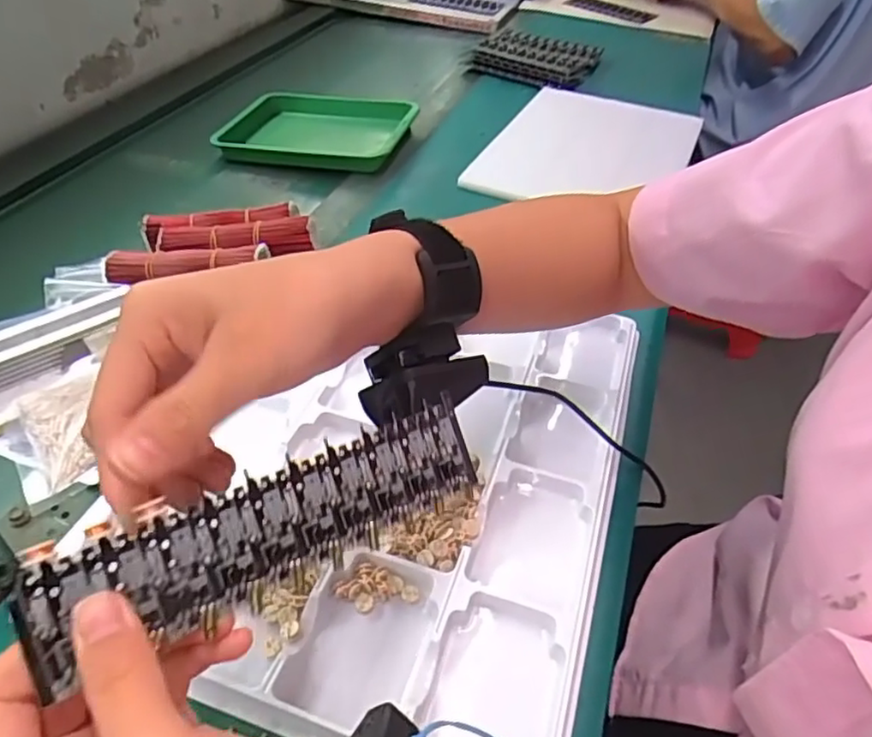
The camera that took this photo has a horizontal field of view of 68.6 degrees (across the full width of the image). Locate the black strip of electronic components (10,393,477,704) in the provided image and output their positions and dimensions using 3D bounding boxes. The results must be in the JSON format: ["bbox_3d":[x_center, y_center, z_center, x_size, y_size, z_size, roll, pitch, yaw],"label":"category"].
[{"bbox_3d":[-0.052,0.052,0.223,0.159,0.004,0.034,-19,90,-35],"label":"black strip of electronic components"}]

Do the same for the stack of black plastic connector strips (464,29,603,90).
[{"bbox_3d":[0.149,-0.472,0.962,0.176,0.020,0.176,14,44,14],"label":"stack of black plastic connector strips"}]

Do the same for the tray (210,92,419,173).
[{"bbox_3d":[-0.139,-0.294,0.785,0.213,0.029,0.168,10,43,10],"label":"tray"}]

